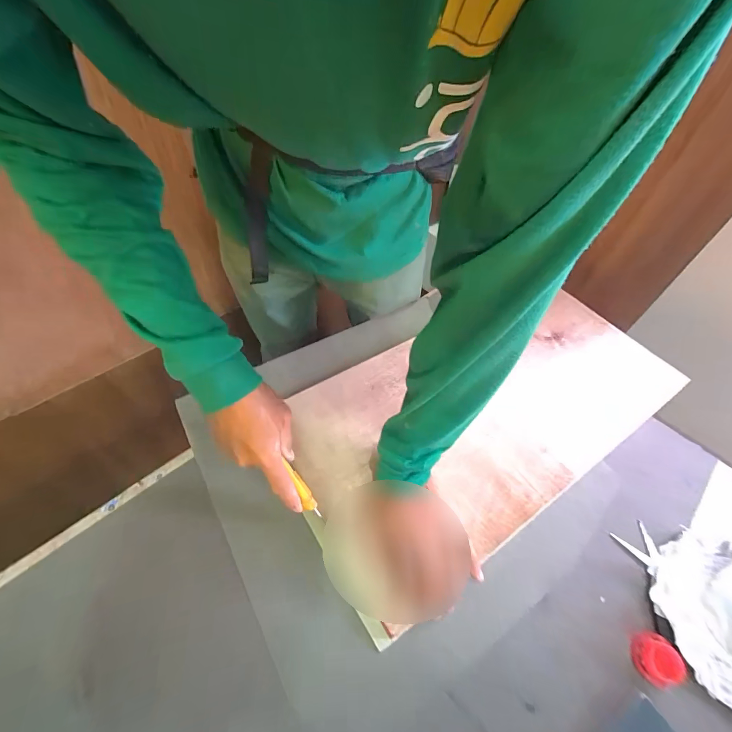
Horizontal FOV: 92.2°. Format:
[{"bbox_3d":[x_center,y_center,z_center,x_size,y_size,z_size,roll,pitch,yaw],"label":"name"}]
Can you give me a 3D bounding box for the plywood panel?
[{"bbox_3d":[0.186,0.048,0.530,0.595,0.024,0.297,-25,58,-23],"label":"plywood panel"}]

